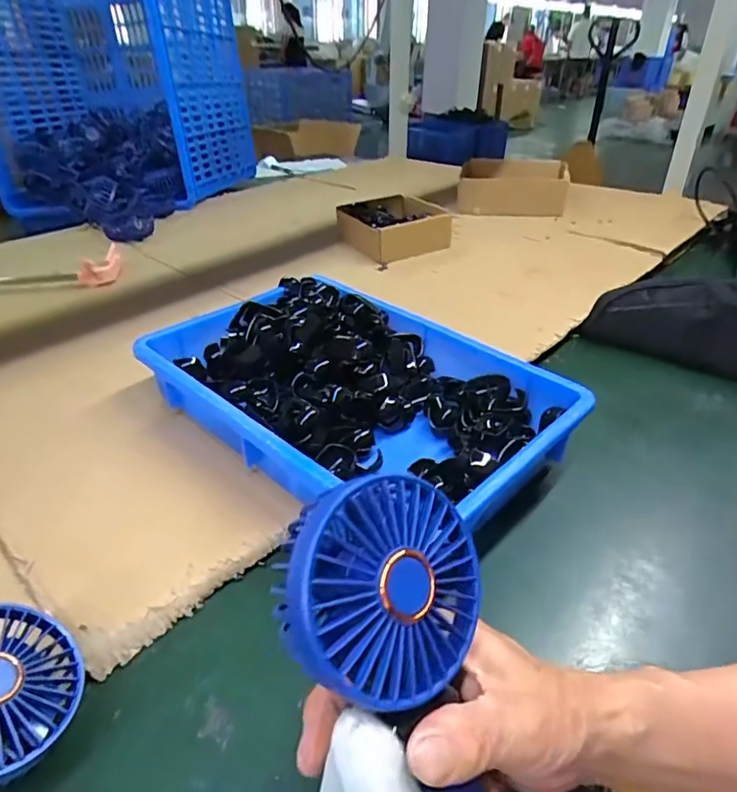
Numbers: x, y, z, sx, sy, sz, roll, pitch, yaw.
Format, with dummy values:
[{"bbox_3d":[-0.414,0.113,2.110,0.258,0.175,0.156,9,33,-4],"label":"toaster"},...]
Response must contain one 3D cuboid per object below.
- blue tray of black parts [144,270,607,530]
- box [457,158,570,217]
[{"bbox_3d":[-0.018,-0.002,0.507,0.355,0.082,0.238,29,43,32],"label":"blue tray of black parts"},{"bbox_3d":[0.300,-0.434,1.118,0.203,0.074,0.200,10,35,13],"label":"box"}]

